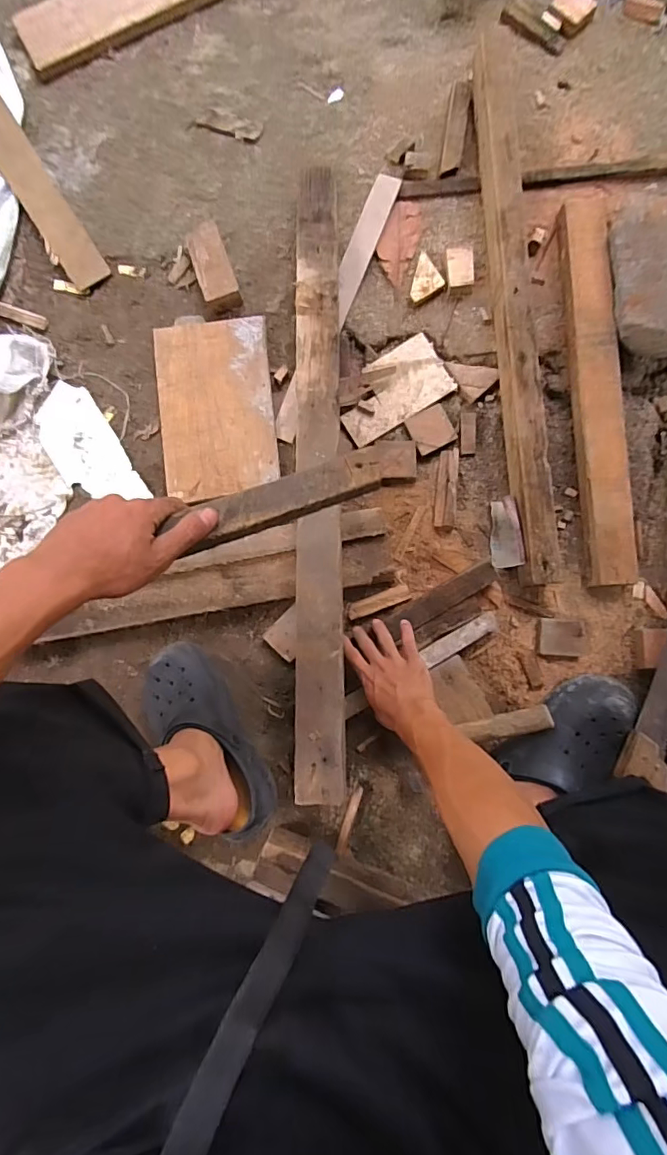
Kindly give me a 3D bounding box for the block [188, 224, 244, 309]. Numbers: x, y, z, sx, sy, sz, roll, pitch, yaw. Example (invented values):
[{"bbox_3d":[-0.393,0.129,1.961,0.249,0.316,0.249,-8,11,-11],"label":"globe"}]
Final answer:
[{"bbox_3d":[-0.179,-0.462,0.776,0.054,0.035,0.119,-18,86,1],"label":"block"}]

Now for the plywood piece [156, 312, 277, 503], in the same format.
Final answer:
[{"bbox_3d":[-0.177,-0.255,0.783,0.172,0.015,0.266,-6,86,1],"label":"plywood piece"}]

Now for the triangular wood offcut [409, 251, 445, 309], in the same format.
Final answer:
[{"bbox_3d":[0.131,-0.447,0.778,0.055,0.013,0.062,-31,86,0],"label":"triangular wood offcut"}]

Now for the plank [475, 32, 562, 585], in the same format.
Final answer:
[{"bbox_3d":[0.260,-0.382,0.748,0.055,0.067,0.787,-4,86,1],"label":"plank"}]

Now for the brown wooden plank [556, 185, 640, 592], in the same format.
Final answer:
[{"bbox_3d":[0.379,-0.268,0.748,0.063,0.044,0.559,-3,86,2],"label":"brown wooden plank"}]

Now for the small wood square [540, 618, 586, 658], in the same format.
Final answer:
[{"bbox_3d":[0.323,0.086,0.730,0.060,0.013,0.051,6,87,2],"label":"small wood square"}]

